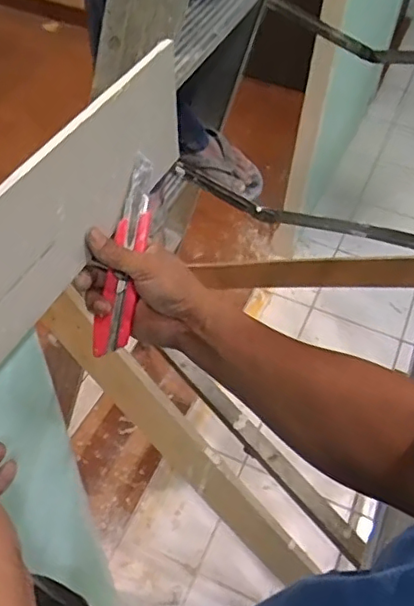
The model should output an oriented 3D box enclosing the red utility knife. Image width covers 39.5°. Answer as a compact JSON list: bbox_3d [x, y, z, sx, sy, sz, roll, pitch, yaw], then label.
[{"bbox_3d":[-0.073,-0.042,0.533,0.033,0.015,0.186,12,90,6],"label":"red utility knife"}]

